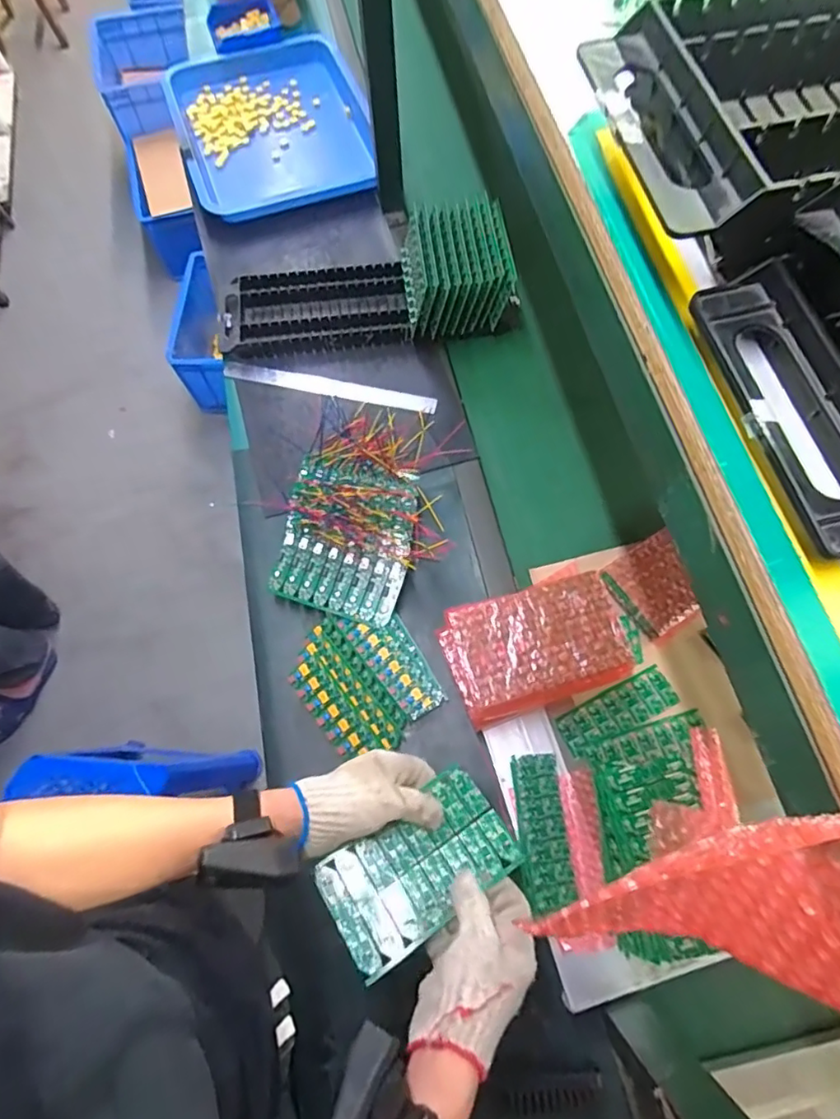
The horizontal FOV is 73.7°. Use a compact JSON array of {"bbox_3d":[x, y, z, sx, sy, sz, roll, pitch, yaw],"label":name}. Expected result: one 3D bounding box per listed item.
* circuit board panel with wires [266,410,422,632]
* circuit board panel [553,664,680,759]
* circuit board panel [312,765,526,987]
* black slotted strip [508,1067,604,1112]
[{"bbox_3d":[-0.082,-0.054,0.714,0.182,0.074,0.247,11,69,6],"label":"circuit board panel with wires"},{"bbox_3d":[0.227,0.175,0.645,0.138,0.005,0.047,-26,70,-8],"label":"circuit board panel"},{"bbox_3d":[-0.001,0.271,0.496,0.163,0.004,0.096,-30,61,-18],"label":"circuit board panel"},{"bbox_3d":[0.129,0.508,0.532,0.089,0.007,0.025,-12,69,-3],"label":"black slotted strip"}]

